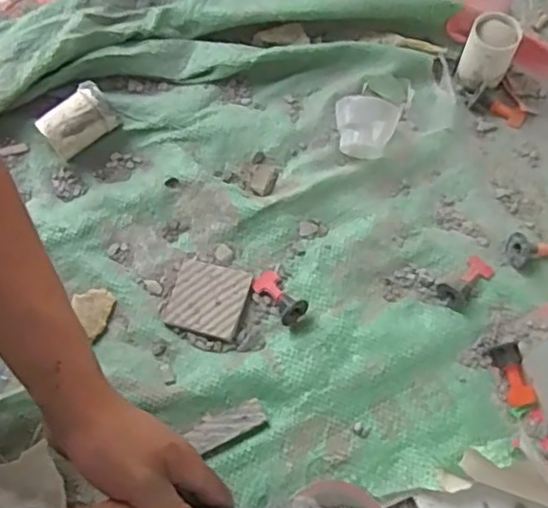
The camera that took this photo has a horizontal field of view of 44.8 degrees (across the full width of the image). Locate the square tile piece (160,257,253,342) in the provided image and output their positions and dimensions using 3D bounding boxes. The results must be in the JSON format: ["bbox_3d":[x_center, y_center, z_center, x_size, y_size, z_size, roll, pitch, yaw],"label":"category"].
[{"bbox_3d":[-0.064,0.043,0.638,0.072,0.008,0.069,17,67,10],"label":"square tile piece"}]

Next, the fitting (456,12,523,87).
[{"bbox_3d":[0.227,-0.214,0.703,0.050,0.072,0.047,-1,65,2],"label":"fitting"}]

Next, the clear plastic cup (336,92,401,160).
[{"bbox_3d":[0.095,-0.132,0.684,0.063,0.037,0.059,5,65,4],"label":"clear plastic cup"}]

